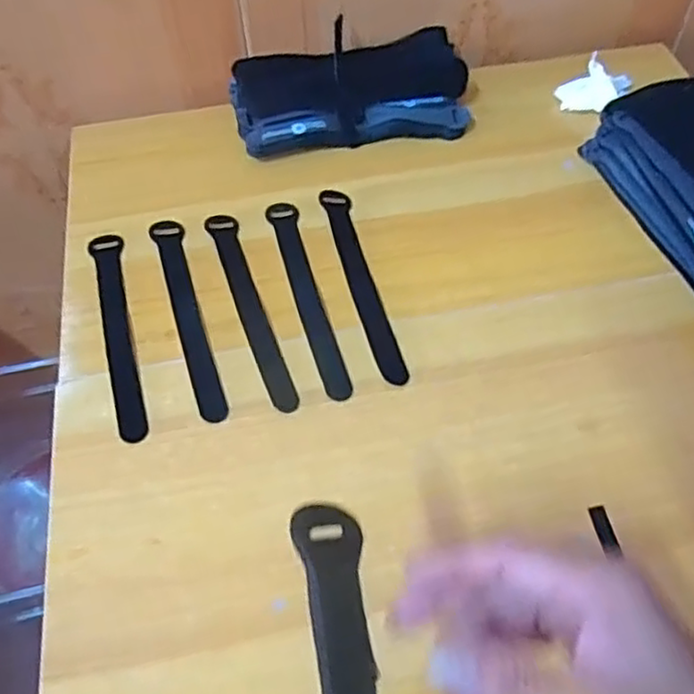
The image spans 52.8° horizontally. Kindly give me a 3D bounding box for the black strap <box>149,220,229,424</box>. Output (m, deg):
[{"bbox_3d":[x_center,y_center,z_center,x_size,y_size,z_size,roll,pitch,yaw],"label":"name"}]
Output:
[{"bbox_3d":[-0.119,-0.026,0.525,0.024,0.006,0.194,-17,55,-10],"label":"black strap"}]

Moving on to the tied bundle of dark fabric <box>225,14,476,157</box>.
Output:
[{"bbox_3d":[0.003,-0.230,0.632,0.213,0.053,0.097,-5,54,-2],"label":"tied bundle of dark fabric"}]

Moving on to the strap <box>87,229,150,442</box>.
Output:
[{"bbox_3d":[-0.170,-0.015,0.521,0.024,0.004,0.199,-16,55,-10],"label":"strap"}]

